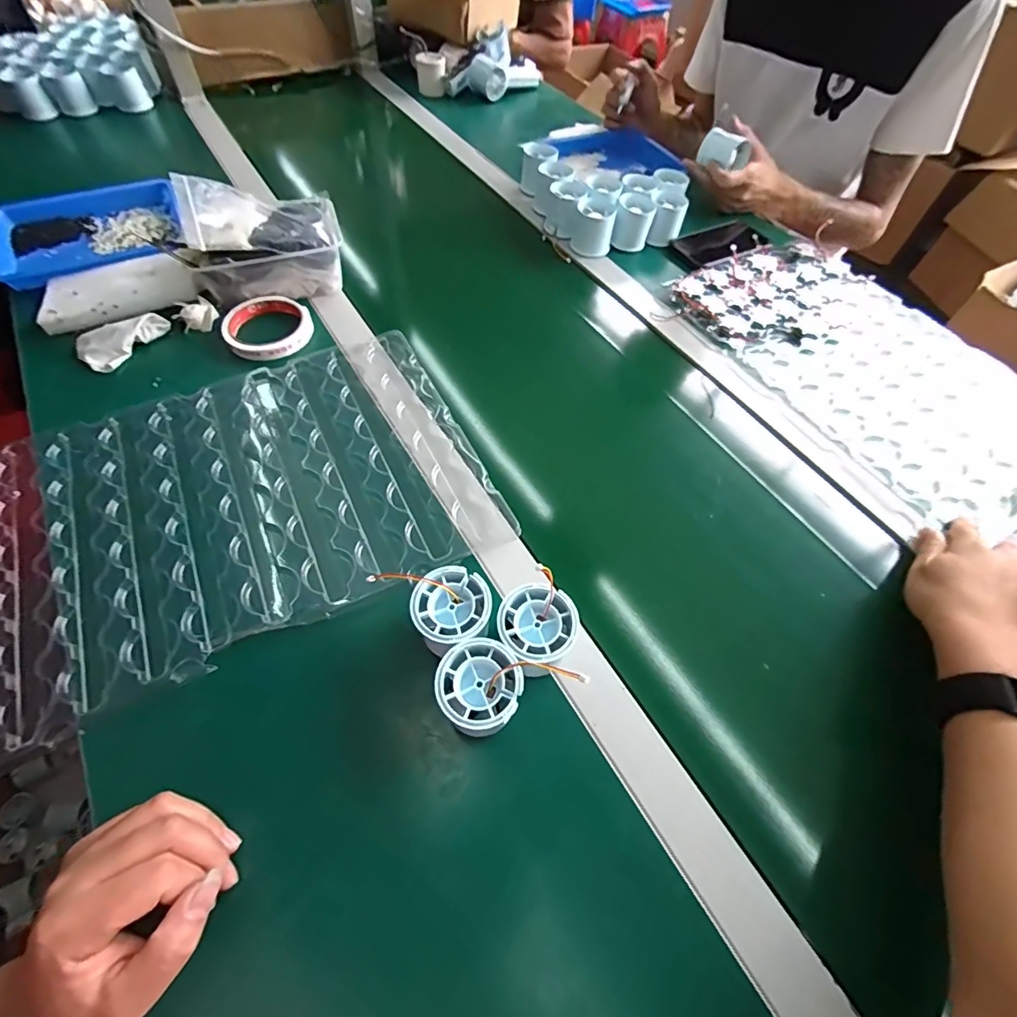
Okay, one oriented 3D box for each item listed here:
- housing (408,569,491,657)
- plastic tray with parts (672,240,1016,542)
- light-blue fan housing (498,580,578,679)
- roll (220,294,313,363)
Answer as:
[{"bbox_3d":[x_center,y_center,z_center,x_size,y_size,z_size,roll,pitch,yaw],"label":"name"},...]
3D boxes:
[{"bbox_3d":[-0.040,0.078,0.353,0.054,0.042,0.057,1,57,-2],"label":"housing"},{"bbox_3d":[0.434,-0.181,0.574,0.298,0.023,0.441,-25,62,-18],"label":"plastic tray with parts"},{"bbox_3d":[0.019,0.090,0.352,0.053,0.051,0.053,1,57,-2],"label":"light-blue fan housing"},{"bbox_3d":[-0.269,-0.204,0.542,0.090,0.015,0.093,1,57,-2],"label":"roll"}]

